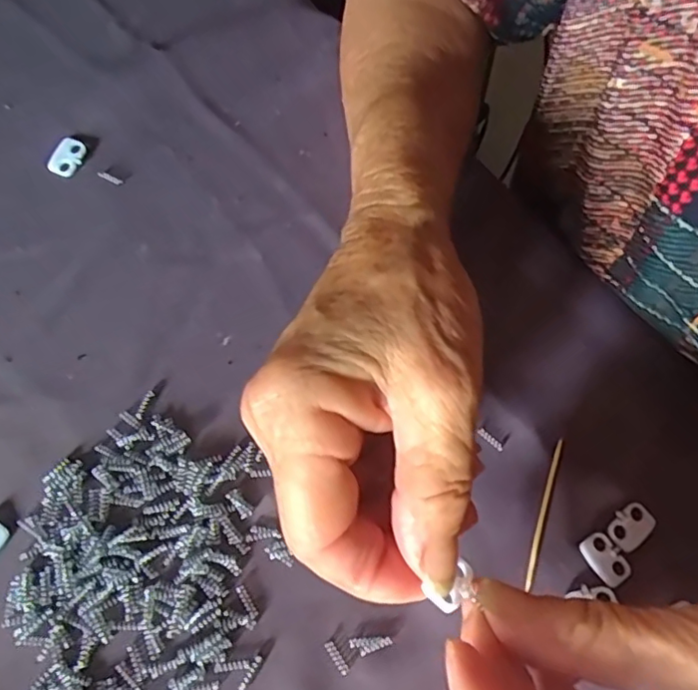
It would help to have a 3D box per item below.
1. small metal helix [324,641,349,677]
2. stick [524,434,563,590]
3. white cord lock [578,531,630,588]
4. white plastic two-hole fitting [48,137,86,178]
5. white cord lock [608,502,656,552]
[{"bbox_3d":[-0.004,0.107,0.202,0.004,0.004,0.012,-32,71,-15],"label":"small metal helix"},{"bbox_3d":[0.075,0.063,0.226,0.004,0.004,0.056,19,67,6],"label":"stick"},{"bbox_3d":[0.096,0.079,0.219,0.013,0.004,0.018,-29,71,-14],"label":"white cord lock"},{"bbox_3d":[-0.130,-0.087,0.273,0.011,0.007,0.018,26,68,9],"label":"white plastic two-hole fitting"},{"bbox_3d":[0.108,0.068,0.224,0.018,0.004,0.013,-38,73,-17],"label":"white cord lock"}]

